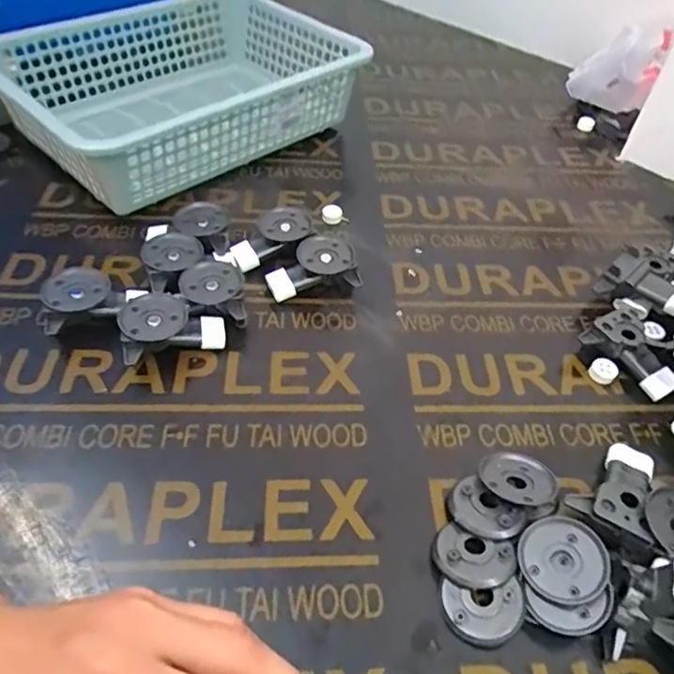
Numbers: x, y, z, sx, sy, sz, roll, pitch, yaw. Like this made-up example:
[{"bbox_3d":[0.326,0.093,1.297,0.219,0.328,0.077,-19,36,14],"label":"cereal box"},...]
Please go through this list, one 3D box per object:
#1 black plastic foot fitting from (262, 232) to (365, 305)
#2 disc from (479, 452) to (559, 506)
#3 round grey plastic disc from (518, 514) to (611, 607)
[{"bbox_3d":[-0.019,-0.052,0.434,0.068,0.031,0.037,-4,48,-9],"label":"black plastic foot fitting"},{"bbox_3d":[0.103,0.081,0.325,0.039,0.009,0.039,0,33,0],"label":"disc"},{"bbox_3d":[0.117,0.115,0.293,0.042,0.011,0.041,-3,47,3],"label":"round grey plastic disc"}]

